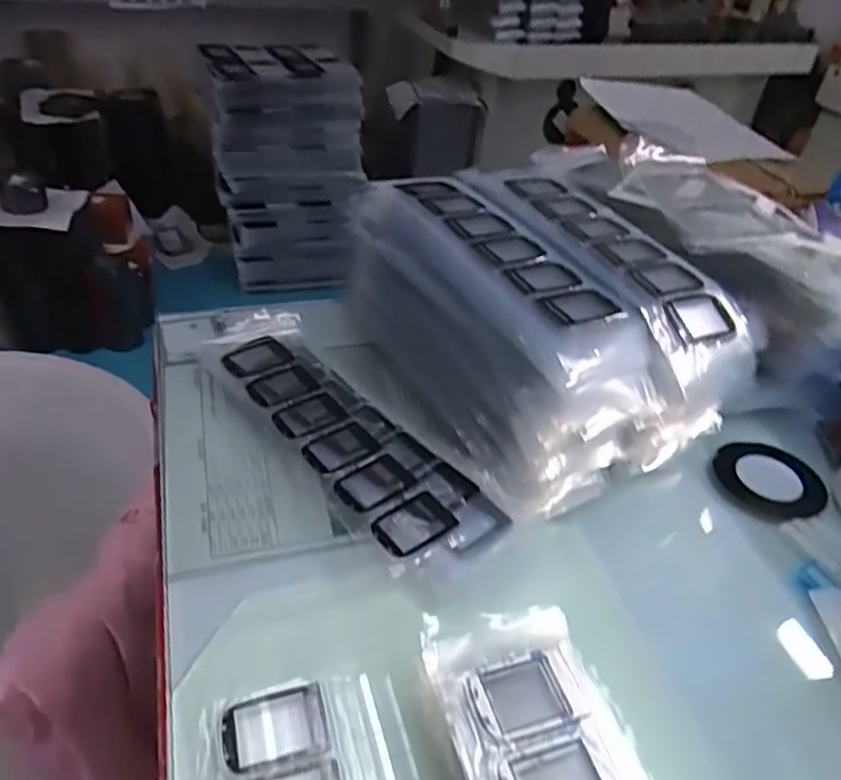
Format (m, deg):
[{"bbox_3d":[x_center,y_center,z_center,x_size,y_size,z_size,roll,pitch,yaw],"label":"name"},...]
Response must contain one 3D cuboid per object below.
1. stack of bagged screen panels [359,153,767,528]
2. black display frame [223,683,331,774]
[{"bbox_3d":[0.097,-0.072,0.544,0.237,0.110,0.293,-11,42,-21],"label":"stack of bagged screen panels"},{"bbox_3d":[-0.073,0.169,0.334,0.051,0.004,0.036,-6,41,-16],"label":"black display frame"}]

